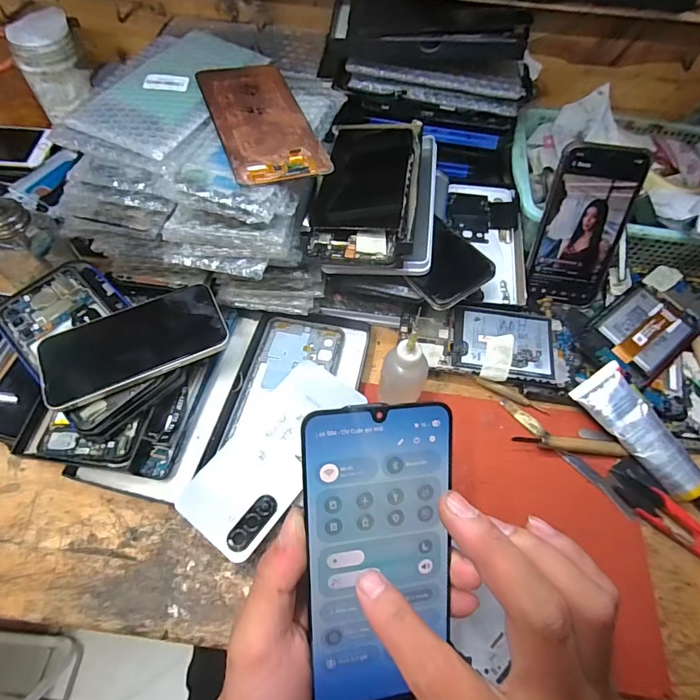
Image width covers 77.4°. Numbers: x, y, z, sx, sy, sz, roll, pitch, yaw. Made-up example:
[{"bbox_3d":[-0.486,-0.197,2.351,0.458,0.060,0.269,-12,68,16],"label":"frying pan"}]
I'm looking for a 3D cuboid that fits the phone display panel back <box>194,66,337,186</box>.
[{"bbox_3d":[-0.071,-0.185,0.347,0.070,0.004,0.148,-16,63,-15],"label":"phone display panel back"}]

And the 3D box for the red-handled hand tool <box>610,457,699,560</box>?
[{"bbox_3d":[0.259,0.133,0.344,0.109,0.012,0.034,40,66,19],"label":"red-handled hand tool"}]

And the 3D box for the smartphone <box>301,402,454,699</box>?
[{"bbox_3d":[0.015,0.104,0.216,0.072,0.005,0.156,-3,97,-12],"label":"smartphone"}]

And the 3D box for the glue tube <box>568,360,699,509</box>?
[{"bbox_3d":[0.249,0.076,0.363,0.041,0.023,0.135,-40,74,6],"label":"glue tube"}]

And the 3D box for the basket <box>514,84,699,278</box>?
[{"bbox_3d":[0.302,-0.174,0.463,0.266,0.065,0.186,13,60,6],"label":"basket"}]

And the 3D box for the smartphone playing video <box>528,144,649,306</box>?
[{"bbox_3d":[0.223,-0.115,0.416,0.076,0.146,0.009,8,32,7],"label":"smartphone playing video"}]

